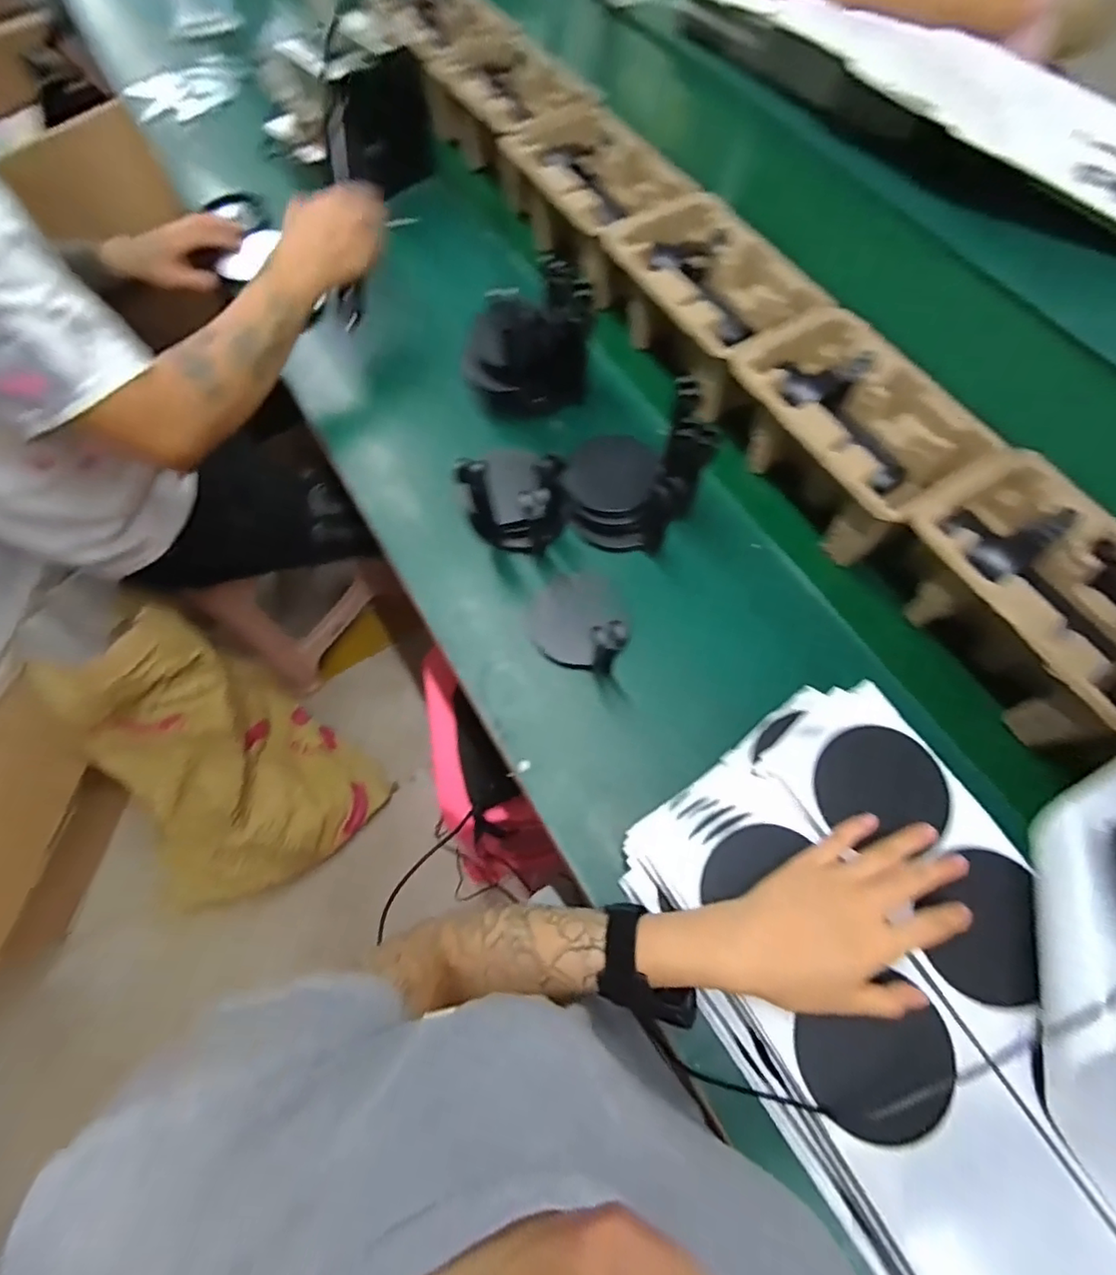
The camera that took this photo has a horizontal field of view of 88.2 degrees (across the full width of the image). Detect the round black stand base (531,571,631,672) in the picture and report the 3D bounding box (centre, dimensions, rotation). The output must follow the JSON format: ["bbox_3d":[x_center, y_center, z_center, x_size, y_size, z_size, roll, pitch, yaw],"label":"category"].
[{"bbox_3d":[0.023,-0.019,0.566,0.098,0.027,0.094,31,71,14],"label":"round black stand base"}]

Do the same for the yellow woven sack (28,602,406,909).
[{"bbox_3d":[-0.586,0.257,0.952,0.318,0.530,0.381,36,72,15],"label":"yellow woven sack"}]

